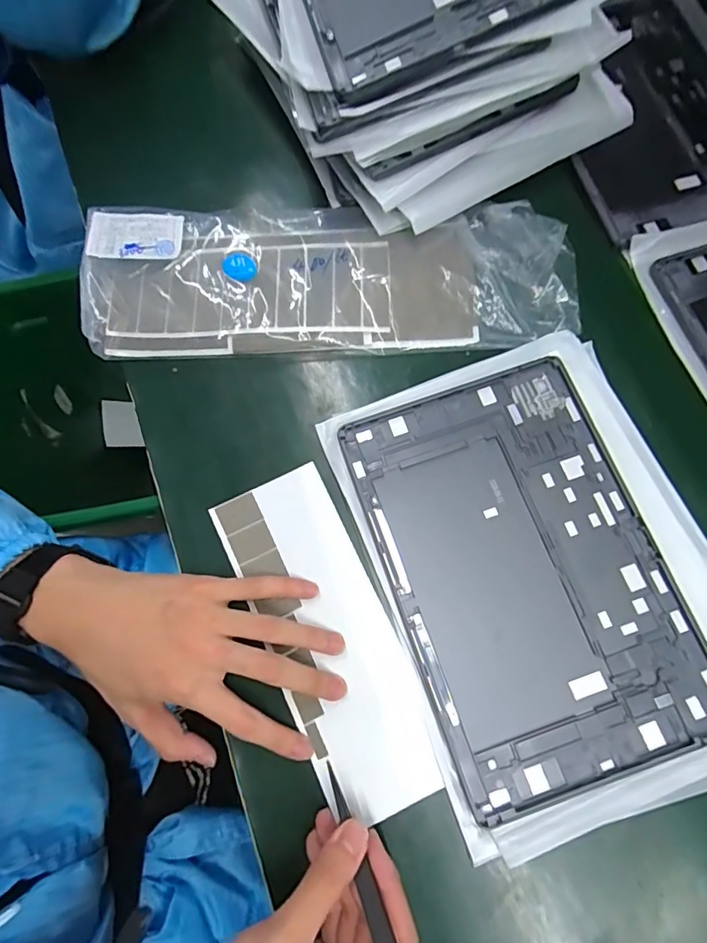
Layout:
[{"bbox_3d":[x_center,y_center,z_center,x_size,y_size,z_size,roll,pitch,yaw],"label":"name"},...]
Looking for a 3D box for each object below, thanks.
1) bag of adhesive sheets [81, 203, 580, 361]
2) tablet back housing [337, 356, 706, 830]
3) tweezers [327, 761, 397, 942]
[{"bbox_3d":[-0.019,-0.154,0.372,0.359,0.029,0.118,-1,74,0],"label":"bag of adhesive sheets"},{"bbox_3d":[0.108,0.060,0.320,0.165,0.011,0.252,-19,75,-5],"label":"tablet back housing"},{"bbox_3d":[0.006,0.214,0.263,0.007,0.012,0.111,-25,39,-7],"label":"tweezers"}]

